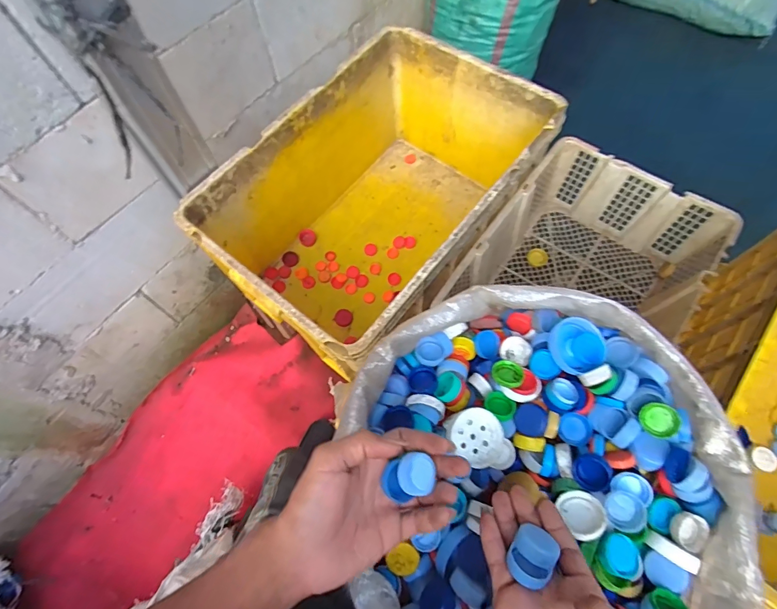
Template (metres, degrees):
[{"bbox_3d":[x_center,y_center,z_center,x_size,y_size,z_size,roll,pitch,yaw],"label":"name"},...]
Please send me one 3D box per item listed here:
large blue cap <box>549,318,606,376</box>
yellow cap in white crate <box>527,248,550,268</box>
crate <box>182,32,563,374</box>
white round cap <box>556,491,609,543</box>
[{"bbox_3d":[0.194,0.043,0.433,0.054,0.026,0.054,0,85,-1],"label":"large blue cap"},{"bbox_3d":[0.324,-0.101,0.891,0.043,0.006,0.044,-2,63,3],"label":"yellow cap in white crate"},{"bbox_3d":[-0.011,-0.189,0.852,0.416,0.327,0.615,36,71,19],"label":"crate"},{"bbox_3d":[0.174,0.188,0.365,0.038,0.014,0.038,-21,39,18],"label":"white round cap"}]

